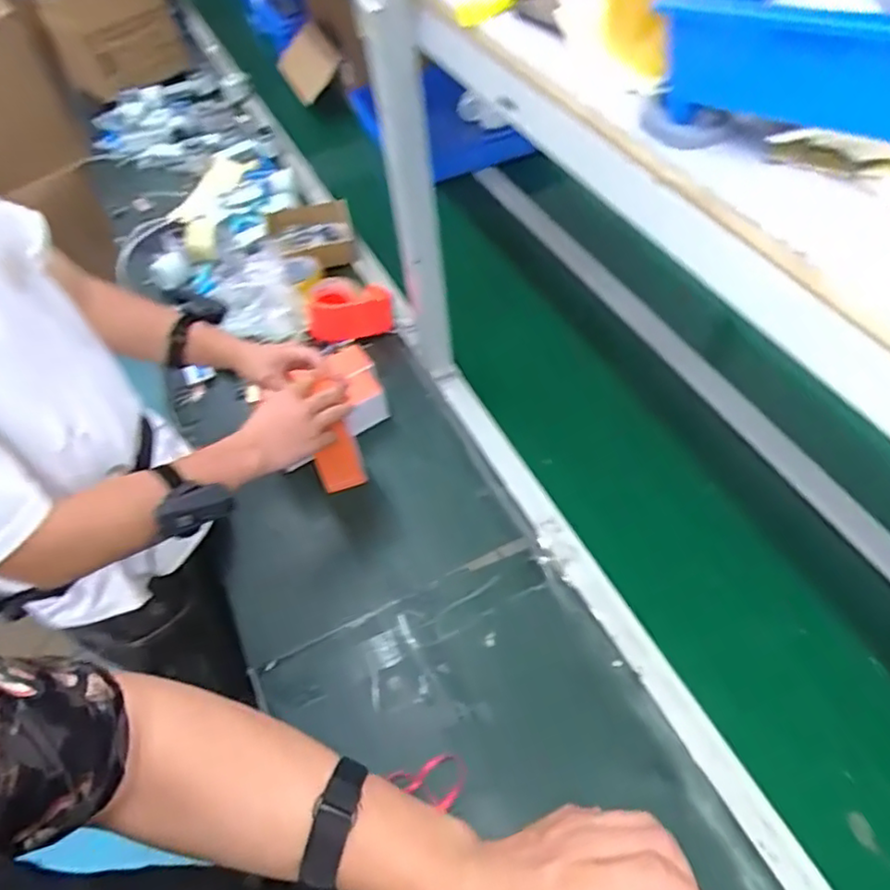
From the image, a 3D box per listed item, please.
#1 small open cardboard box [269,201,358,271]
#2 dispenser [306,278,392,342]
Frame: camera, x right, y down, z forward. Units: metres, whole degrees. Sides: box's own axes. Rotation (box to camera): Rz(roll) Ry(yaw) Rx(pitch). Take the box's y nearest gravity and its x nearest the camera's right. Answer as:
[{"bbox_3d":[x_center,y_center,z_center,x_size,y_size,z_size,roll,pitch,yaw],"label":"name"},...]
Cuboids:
[{"bbox_3d":[-0.261,-0.409,1.277,0.158,0.080,0.143,-17,53,-6],"label":"small open cardboard box"},{"bbox_3d":[-0.164,-0.239,1.120,0.142,0.077,0.081,-5,52,2],"label":"dispenser"}]

